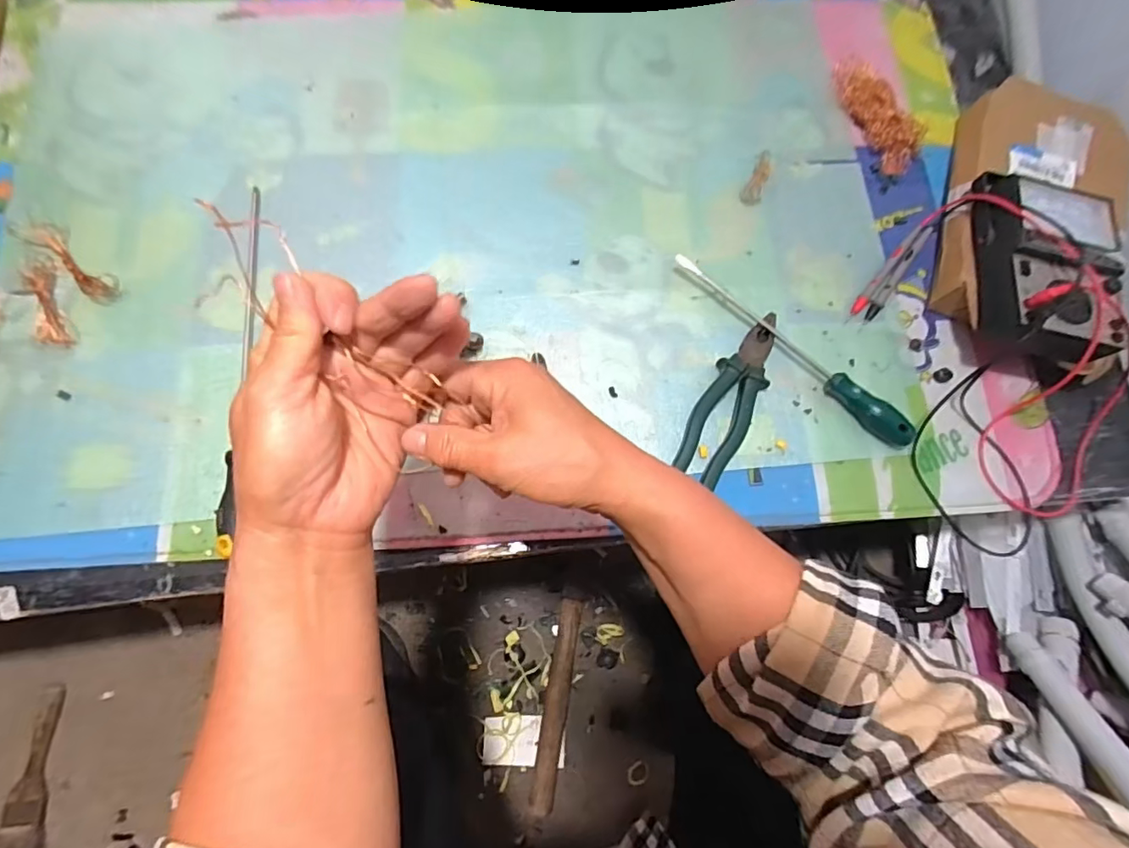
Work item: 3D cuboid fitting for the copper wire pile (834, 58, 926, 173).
[{"bbox_3d":[0.363,-0.362,0.627,0.043,0.041,0.144,-25,76,-8],"label":"copper wire pile"}]

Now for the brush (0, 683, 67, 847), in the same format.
[{"bbox_3d":[-0.672,0.433,0.683,0.046,0.019,0.189,-1,68,-5],"label":"brush"}]

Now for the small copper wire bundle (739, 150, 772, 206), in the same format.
[{"bbox_3d":[0.214,-0.273,0.601,0.022,0.011,0.068,21,75,4],"label":"small copper wire bundle"}]

